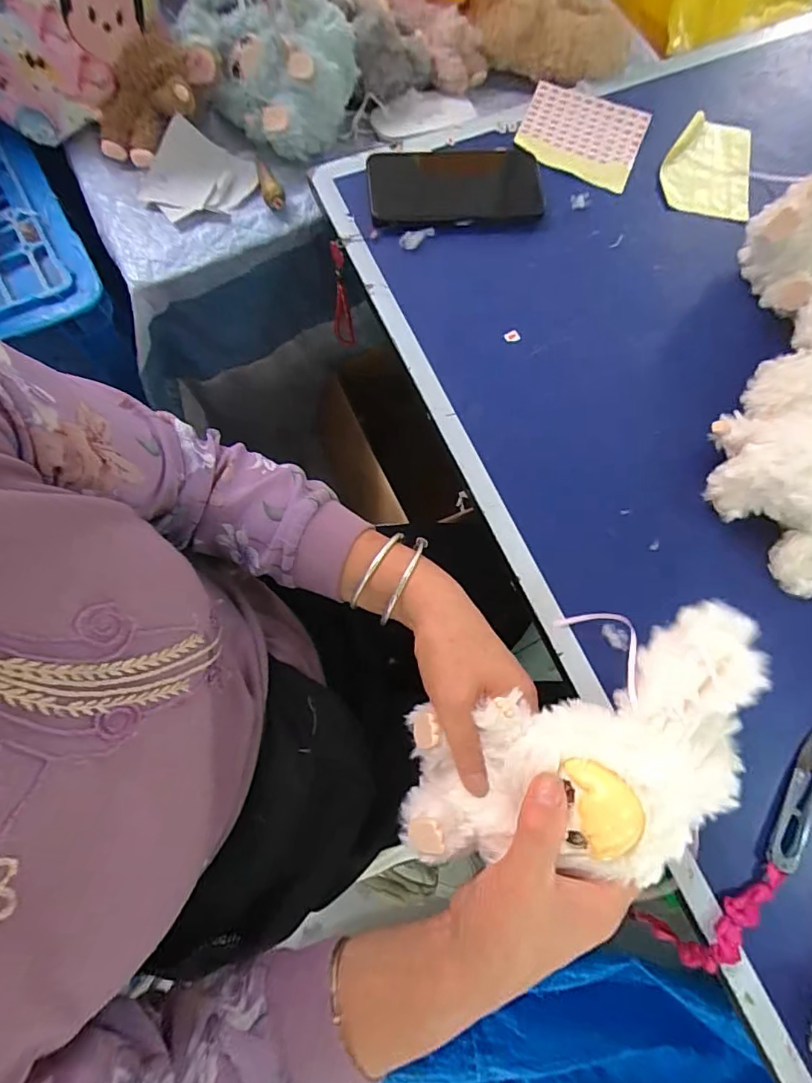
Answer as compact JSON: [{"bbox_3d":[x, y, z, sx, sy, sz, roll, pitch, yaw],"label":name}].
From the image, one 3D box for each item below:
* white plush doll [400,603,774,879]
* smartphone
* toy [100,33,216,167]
[{"bbox_3d":[0.108,0.129,0.305,0.228,0.080,0.112,-23,77,4],"label":"white plush doll"},{"bbox_3d":[0.047,-0.344,0.494,0.164,0.014,0.093,-5,76,-4],"label":"smartphone"},{"bbox_3d":[-0.246,-0.431,0.502,0.085,0.042,0.125,32,77,6],"label":"toy"}]

